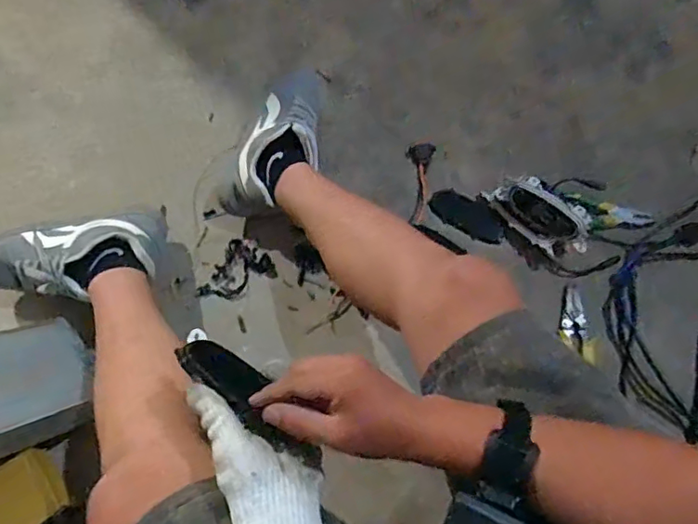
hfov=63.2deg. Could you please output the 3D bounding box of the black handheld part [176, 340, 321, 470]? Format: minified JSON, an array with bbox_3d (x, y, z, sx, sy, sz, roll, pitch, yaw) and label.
[{"bbox_3d":[-0.090,0.125,0.507,0.157,0.025,0.047,35,39,22],"label":"black handheld part"}]

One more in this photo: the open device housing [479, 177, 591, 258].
[{"bbox_3d":[0.297,-0.078,0.877,0.157,0.082,0.043,41,38,13],"label":"open device housing"}]

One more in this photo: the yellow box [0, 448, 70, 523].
[{"bbox_3d":[-0.421,0.304,0.712,0.115,0.047,0.089,-36,71,-13],"label":"yellow box"}]

